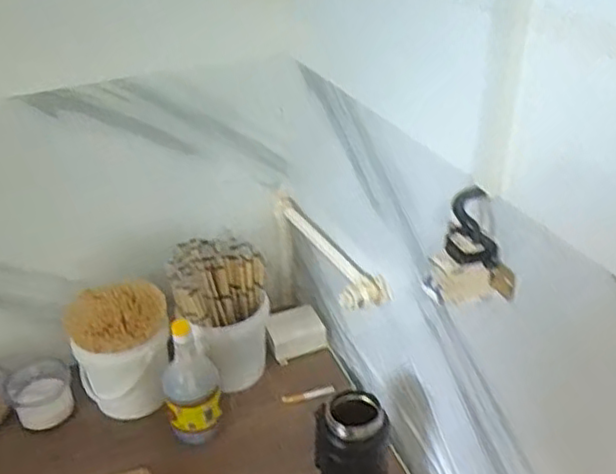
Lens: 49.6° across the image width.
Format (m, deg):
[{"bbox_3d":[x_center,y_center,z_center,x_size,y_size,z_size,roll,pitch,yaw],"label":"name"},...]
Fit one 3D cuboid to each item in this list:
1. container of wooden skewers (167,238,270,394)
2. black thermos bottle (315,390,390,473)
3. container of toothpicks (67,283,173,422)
[{"bbox_3d":[-0.146,0.141,1.164,0.154,0.257,0.118,-9,34,-9],"label":"container of wooden skewers"},{"bbox_3d":[0.062,0.314,0.960,0.099,0.177,0.090,-2,34,1],"label":"black thermos bottle"},{"bbox_3d":[-0.311,0.192,1.137,0.158,0.194,0.139,-10,35,-11],"label":"container of toothpicks"}]

